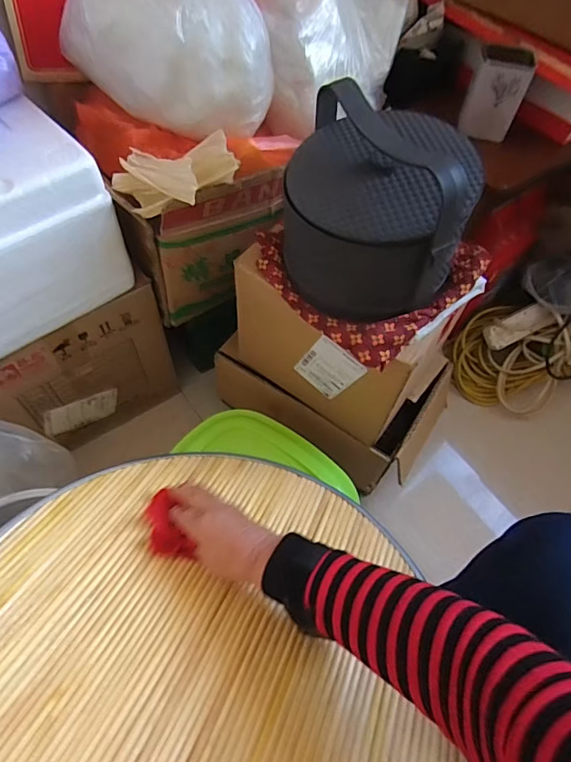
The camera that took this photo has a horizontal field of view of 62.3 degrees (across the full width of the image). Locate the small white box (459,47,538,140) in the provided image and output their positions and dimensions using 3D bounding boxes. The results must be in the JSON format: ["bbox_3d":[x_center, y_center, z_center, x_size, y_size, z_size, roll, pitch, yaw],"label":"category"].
[{"bbox_3d":[0.346,-0.474,0.776,0.083,0.123,0.060,18,59,7],"label":"small white box"}]

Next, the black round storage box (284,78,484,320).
[{"bbox_3d":[0.105,-0.205,0.548,0.205,0.174,0.194,2,58,-3],"label":"black round storage box"}]

